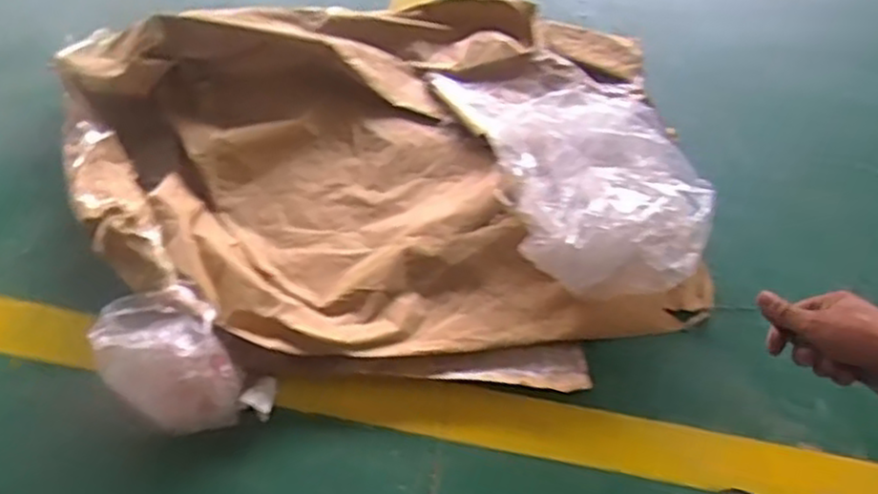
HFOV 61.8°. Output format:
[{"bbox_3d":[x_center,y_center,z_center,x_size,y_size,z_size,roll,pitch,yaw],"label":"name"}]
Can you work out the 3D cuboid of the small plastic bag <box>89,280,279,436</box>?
[{"bbox_3d":[-0.532,0.244,1.507,0.332,0.160,0.237,40,64,20],"label":"small plastic bag"}]

